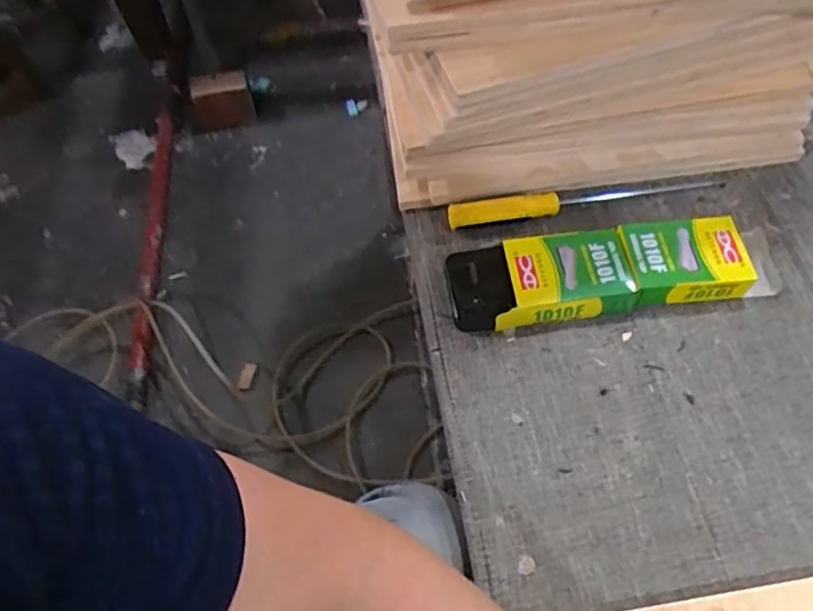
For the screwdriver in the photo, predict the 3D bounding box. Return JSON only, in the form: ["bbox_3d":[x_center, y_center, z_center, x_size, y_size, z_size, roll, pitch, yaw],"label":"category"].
[{"bbox_3d":[0.181,-0.112,0.634,0.281,0.025,0.023,-12,59,-5],"label":"screwdriver"}]

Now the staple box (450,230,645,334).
[{"bbox_3d":[0.126,-0.024,0.583,0.168,0.036,0.086,-5,58,-1],"label":"staple box"}]

